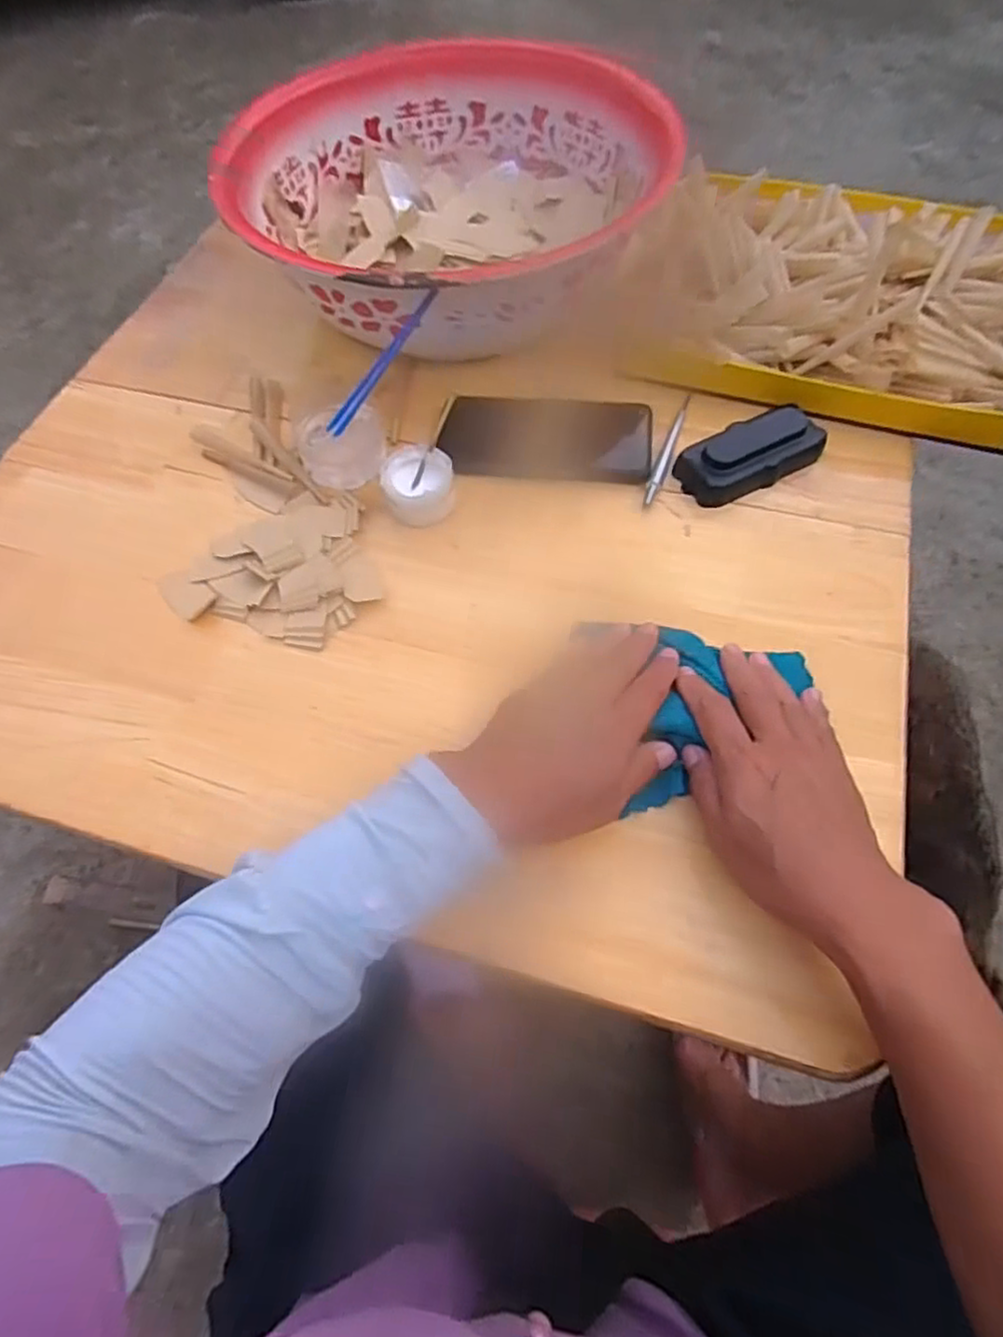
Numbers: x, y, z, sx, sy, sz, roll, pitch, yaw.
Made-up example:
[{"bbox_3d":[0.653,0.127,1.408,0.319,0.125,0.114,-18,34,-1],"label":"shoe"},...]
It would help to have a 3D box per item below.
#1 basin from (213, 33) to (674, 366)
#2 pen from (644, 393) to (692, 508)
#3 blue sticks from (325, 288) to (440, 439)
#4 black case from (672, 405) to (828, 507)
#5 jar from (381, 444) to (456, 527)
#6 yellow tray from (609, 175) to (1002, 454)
[{"bbox_3d":[-0.046,-0.397,0.564,0.339,0.097,0.322,-1,64,2],"label":"basin"},{"bbox_3d":[0.127,-0.166,0.505,0.009,0.007,0.107,20,67,12],"label":"pen"},{"bbox_3d":[-0.087,-0.220,0.482,0.013,0.012,0.121,46,103,21],"label":"blue sticks"},{"bbox_3d":[0.183,-0.158,0.491,0.106,0.020,0.049,-28,66,-10],"label":"black case"},{"bbox_3d":[-0.058,-0.130,0.479,0.049,0.030,0.053,-1,64,2],"label":"jar"},{"bbox_3d":[0.265,-0.309,0.535,0.323,0.036,0.253,16,66,10],"label":"yellow tray"}]

